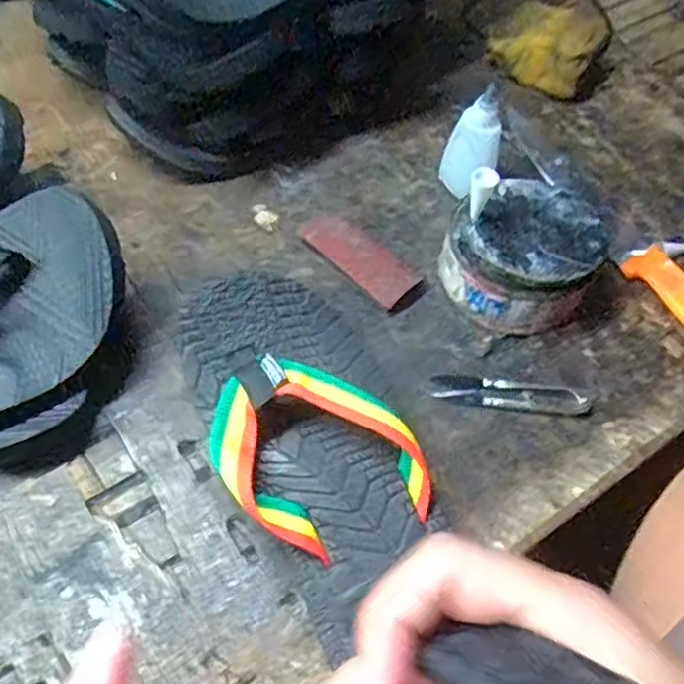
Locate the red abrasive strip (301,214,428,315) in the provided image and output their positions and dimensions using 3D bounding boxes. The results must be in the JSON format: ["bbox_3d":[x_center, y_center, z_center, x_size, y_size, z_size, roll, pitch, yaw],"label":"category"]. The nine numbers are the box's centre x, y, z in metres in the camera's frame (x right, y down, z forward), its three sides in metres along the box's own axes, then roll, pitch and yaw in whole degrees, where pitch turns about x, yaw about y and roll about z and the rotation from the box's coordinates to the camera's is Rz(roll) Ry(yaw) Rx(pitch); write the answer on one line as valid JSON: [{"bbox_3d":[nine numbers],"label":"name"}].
[{"bbox_3d":[0.015,-0.058,0.520,0.093,0.014,0.043,39,62,20],"label":"red abrasive strip"}]

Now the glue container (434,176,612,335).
[{"bbox_3d":[0.127,-0.064,0.502,0.095,0.067,0.099,2,56,-3],"label":"glue container"}]

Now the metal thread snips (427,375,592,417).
[{"bbox_3d":[0.110,0.033,0.471,0.099,0.013,0.021,7,56,1],"label":"metal thread snips"}]

